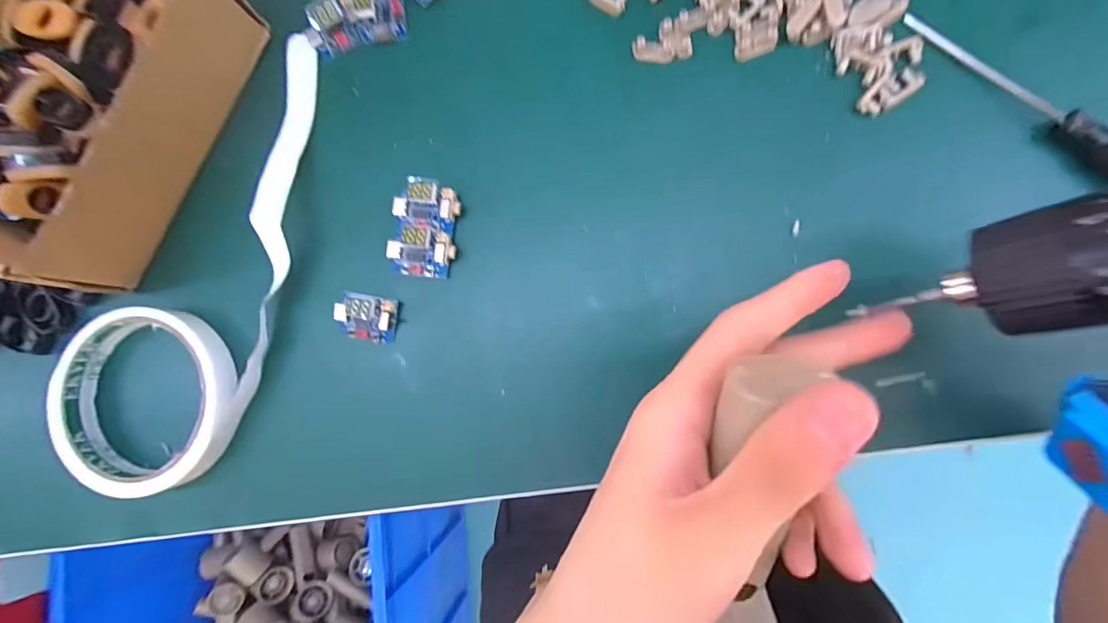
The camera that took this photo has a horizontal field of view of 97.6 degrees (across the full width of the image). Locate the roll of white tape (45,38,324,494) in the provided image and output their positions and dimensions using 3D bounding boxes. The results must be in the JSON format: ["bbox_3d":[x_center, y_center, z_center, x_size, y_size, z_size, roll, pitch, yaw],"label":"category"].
[{"bbox_3d":[-0.176,-0.030,0.244,0.090,0.023,0.241,19,90,9],"label":"roll of white tape"}]

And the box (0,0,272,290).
[{"bbox_3d":[-0.250,-0.116,0.240,0.153,0.054,0.162,30,91,8],"label":"box"}]

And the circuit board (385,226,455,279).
[{"bbox_3d":[-0.065,-0.028,0.234,0.033,0.015,0.022,7,88,8],"label":"circuit board"}]

